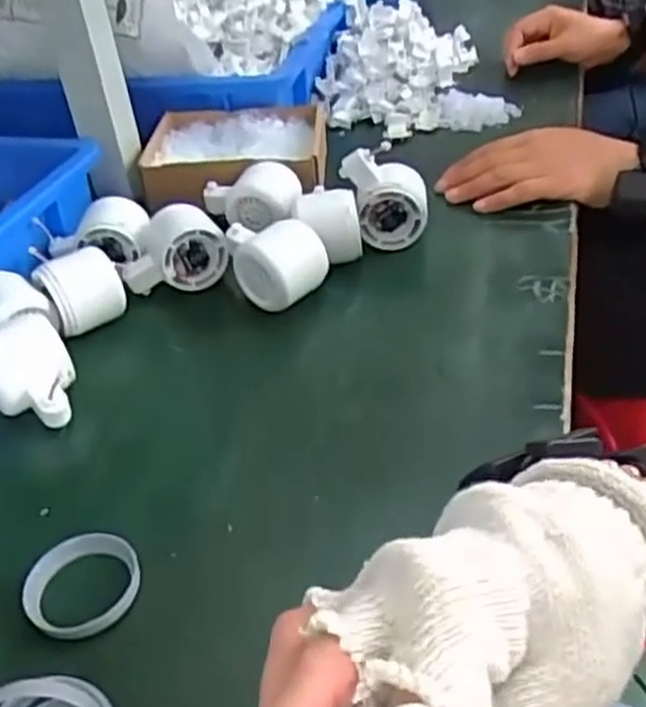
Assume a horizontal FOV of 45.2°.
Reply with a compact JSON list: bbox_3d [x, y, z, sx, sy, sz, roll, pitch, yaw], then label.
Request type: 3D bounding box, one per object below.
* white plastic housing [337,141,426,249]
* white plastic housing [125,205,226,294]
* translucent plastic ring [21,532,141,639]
[{"bbox_3d":[0.051,-0.128,0.643,0.069,0.074,0.043,-1,40,4],"label":"white plastic housing"},{"bbox_3d":[-0.119,-0.081,0.638,0.085,0.059,0.054,-2,40,2],"label":"white plastic housing"},{"bbox_3d":[-0.128,0.123,0.413,0.060,0.011,0.058,-2,40,2],"label":"translucent plastic ring"}]

